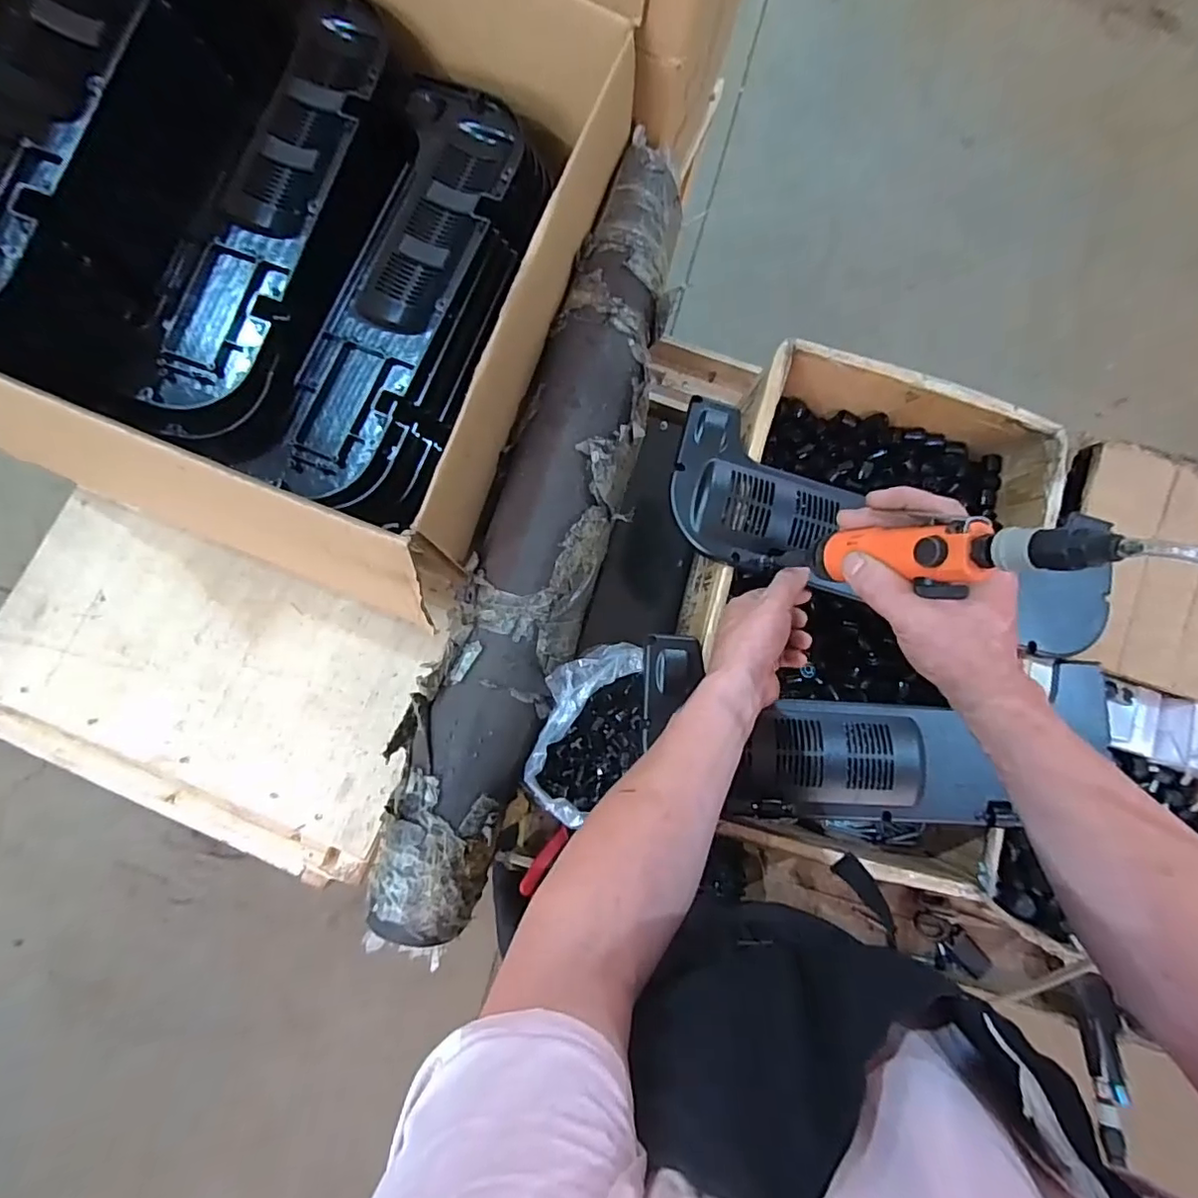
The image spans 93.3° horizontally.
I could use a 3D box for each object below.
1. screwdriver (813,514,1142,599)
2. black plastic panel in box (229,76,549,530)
[{"bbox_3d":[0.222,-0.029,0.368,0.042,0.205,0.041,28,81,-23],"label":"screwdriver"},{"bbox_3d":[-0.196,-0.314,0.592,0.161,0.047,0.473,23,82,-1],"label":"black plastic panel in box"}]

